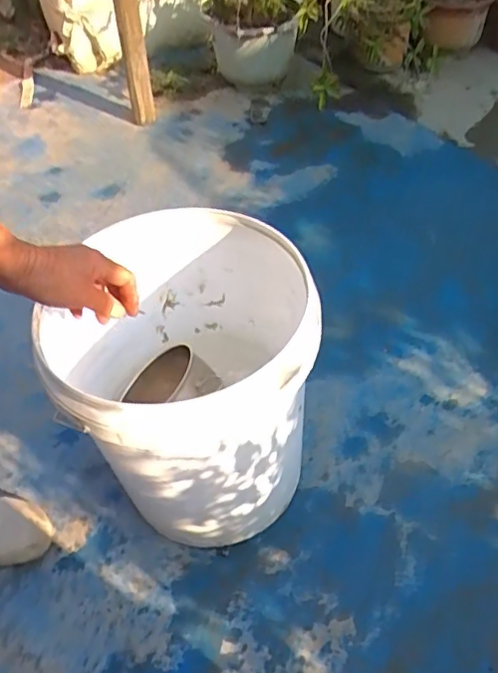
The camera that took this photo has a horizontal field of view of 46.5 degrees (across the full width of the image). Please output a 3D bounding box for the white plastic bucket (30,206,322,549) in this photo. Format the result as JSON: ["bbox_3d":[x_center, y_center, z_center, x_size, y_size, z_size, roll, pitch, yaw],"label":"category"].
[{"bbox_3d":[-0.078,0.061,0.752,0.299,0.351,0.295,-2,50,2],"label":"white plastic bucket"}]

